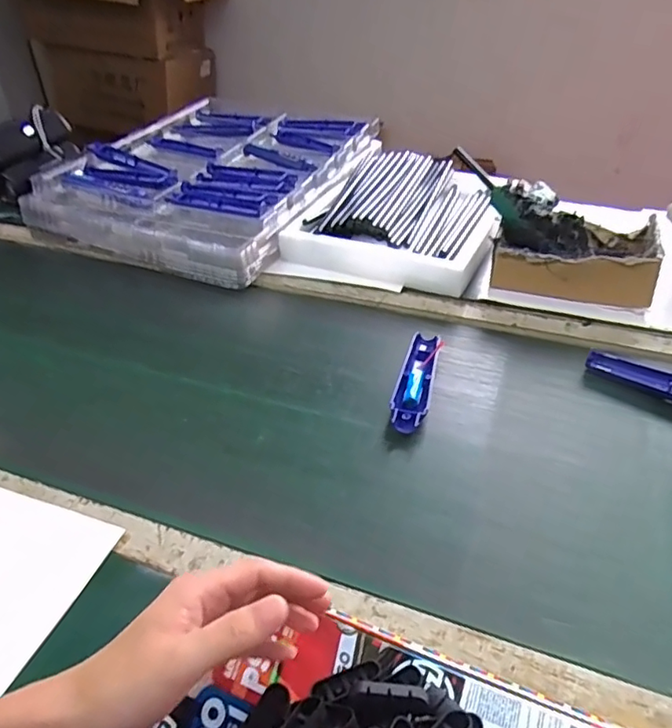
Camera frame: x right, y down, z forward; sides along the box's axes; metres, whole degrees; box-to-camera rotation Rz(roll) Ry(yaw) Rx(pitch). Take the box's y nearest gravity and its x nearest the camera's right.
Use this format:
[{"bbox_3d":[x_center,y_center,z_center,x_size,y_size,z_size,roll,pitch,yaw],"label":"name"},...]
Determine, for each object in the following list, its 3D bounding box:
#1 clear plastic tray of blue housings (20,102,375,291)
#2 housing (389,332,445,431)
[{"bbox_3d":[-0.221,-0.361,1.037,0.430,0.072,0.579,14,40,18],"label":"clear plastic tray of blue housings"},{"bbox_3d":[0.091,0.014,0.621,0.038,0.017,0.164,10,39,14],"label":"housing"}]

